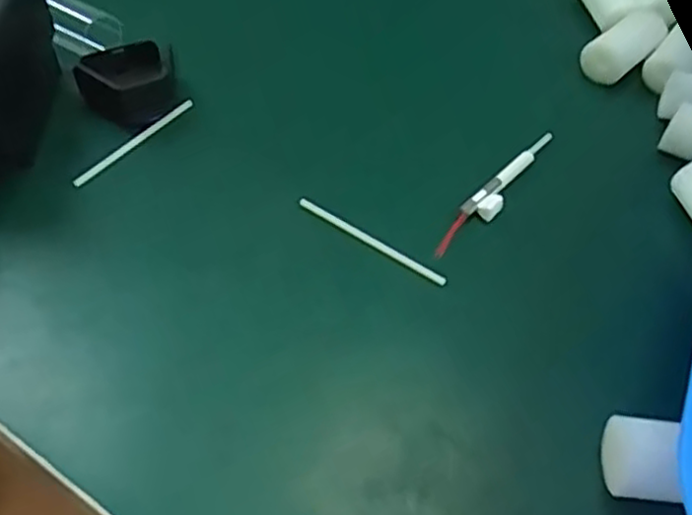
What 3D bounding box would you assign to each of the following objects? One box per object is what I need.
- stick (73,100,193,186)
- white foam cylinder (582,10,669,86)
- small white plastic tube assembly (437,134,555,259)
[{"bbox_3d":[-0.081,-0.045,0.273,0.004,0.004,0.060,30,55,20],"label":"stick"},{"bbox_3d":[0.128,-0.094,0.319,0.050,0.014,0.020,-34,60,-27],"label":"white foam cylinder"},{"bbox_3d":[0.057,-0.025,0.264,0.011,0.006,0.080,35,57,23],"label":"small white plastic tube assembly"}]

